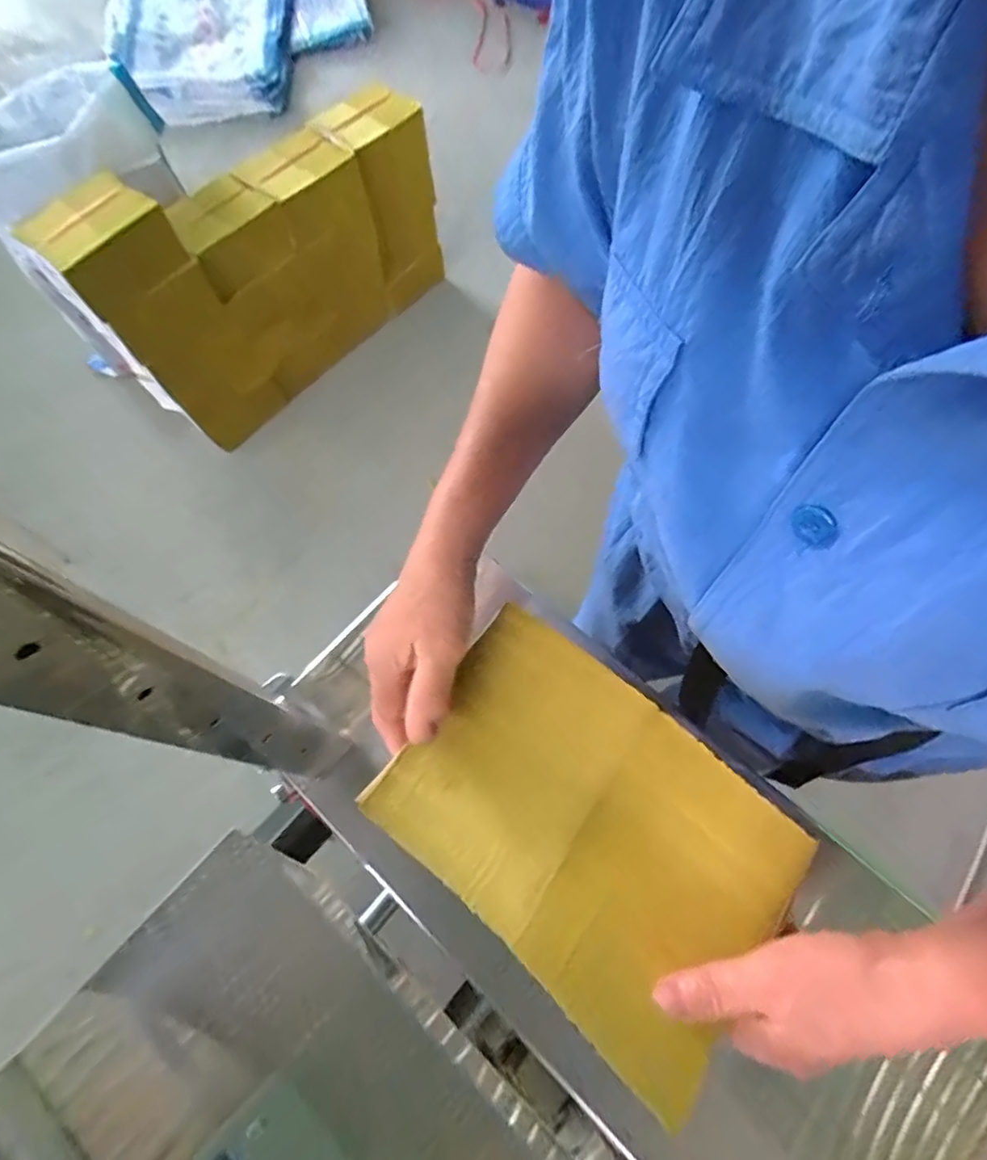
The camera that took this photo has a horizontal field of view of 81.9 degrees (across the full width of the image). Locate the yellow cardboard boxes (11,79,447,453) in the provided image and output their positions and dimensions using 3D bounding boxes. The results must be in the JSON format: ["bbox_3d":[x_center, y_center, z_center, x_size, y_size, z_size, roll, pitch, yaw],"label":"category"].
[{"bbox_3d":[-0.478,-0.779,1.344,0.177,0.546,0.892,37,74,15],"label":"yellow cardboard boxes"}]

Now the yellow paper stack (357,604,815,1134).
[{"bbox_3d":[0.050,0.137,0.332,0.222,0.013,0.156,38,74,15],"label":"yellow paper stack"}]

